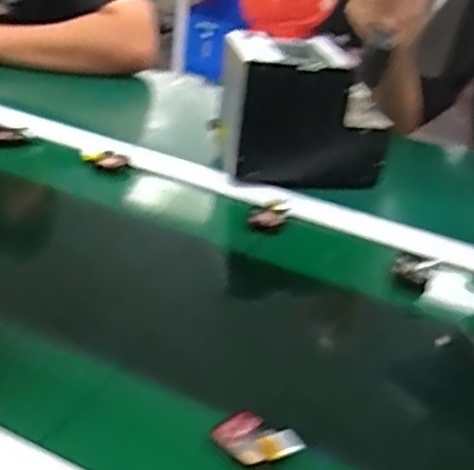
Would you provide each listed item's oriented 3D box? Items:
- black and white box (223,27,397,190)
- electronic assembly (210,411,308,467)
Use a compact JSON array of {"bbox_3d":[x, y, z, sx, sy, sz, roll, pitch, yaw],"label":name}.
[{"bbox_3d":[0.076,-0.142,0.836,0.186,0.146,0.114,3,29,-5],"label":"black and white box"},{"bbox_3d":[0.013,0.137,0.475,0.055,0.021,0.031,23,33,28],"label":"electronic assembly"}]

